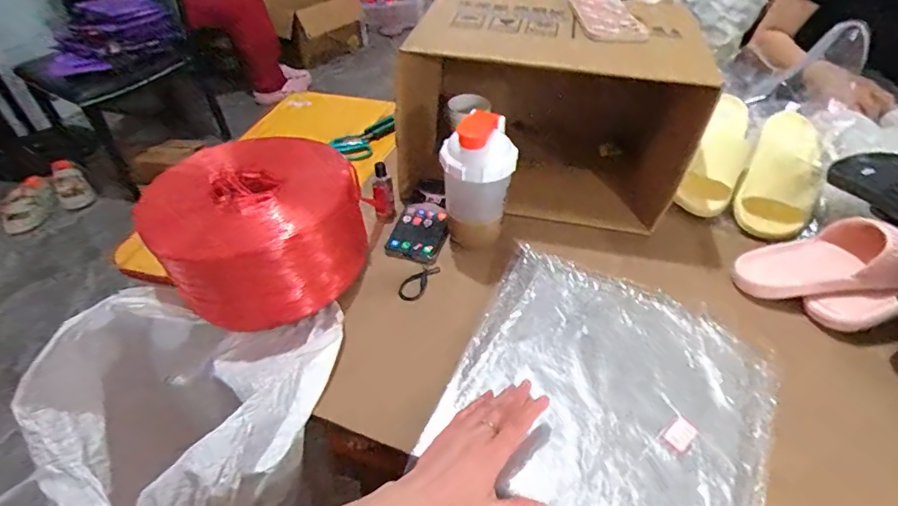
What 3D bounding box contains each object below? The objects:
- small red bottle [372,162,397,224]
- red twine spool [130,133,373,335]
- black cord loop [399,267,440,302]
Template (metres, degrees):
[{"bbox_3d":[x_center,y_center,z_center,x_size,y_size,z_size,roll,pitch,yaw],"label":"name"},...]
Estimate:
[{"bbox_3d":[-0.103,-0.091,0.746,0.034,0.100,0.033,-8,44,-7],"label":"small red bottle"},{"bbox_3d":[-0.255,-0.043,0.646,0.248,0.135,0.274,-28,50,-25],"label":"red twine spool"},{"bbox_3d":[-0.043,0.041,0.665,0.033,0.004,0.067,31,61,11],"label":"black cord loop"}]

